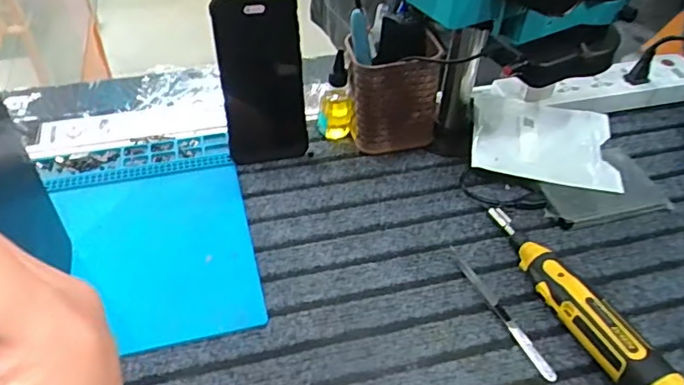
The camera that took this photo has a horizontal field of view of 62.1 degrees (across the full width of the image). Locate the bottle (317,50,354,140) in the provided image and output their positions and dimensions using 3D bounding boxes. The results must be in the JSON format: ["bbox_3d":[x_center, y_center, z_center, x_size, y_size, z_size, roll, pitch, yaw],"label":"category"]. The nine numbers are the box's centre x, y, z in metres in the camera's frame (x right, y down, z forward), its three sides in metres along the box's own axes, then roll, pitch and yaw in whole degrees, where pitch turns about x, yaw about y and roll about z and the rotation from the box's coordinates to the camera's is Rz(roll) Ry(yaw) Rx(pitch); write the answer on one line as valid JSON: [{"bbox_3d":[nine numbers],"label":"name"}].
[{"bbox_3d":[-0.006,-0.104,0.598,0.036,0.096,0.034,0,45,-2],"label":"bottle"}]

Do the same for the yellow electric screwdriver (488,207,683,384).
[{"bbox_3d":[0.185,0.081,0.460,0.032,0.044,0.213,-15,47,-16],"label":"yellow electric screwdriver"}]

